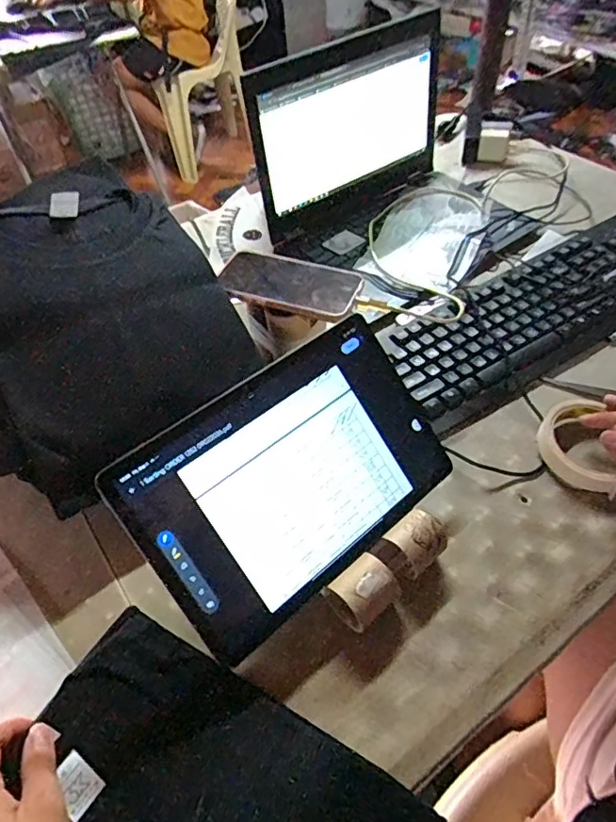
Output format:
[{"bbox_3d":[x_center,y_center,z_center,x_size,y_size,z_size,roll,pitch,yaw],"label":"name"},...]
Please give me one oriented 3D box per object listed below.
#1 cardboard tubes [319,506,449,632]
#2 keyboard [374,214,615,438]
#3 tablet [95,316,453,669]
[{"bbox_3d":[0.064,0.124,0.427,0.106,0.035,0.043,-36,56,-22],"label":"cardboard tubes"},{"bbox_3d":[0.274,-0.123,0.625,0.409,0.027,0.163,-25,52,-15],"label":"keyboard"},{"bbox_3d":[-0.004,0.046,0.421,0.256,0.016,0.162,-35,97,-26],"label":"tablet"}]

